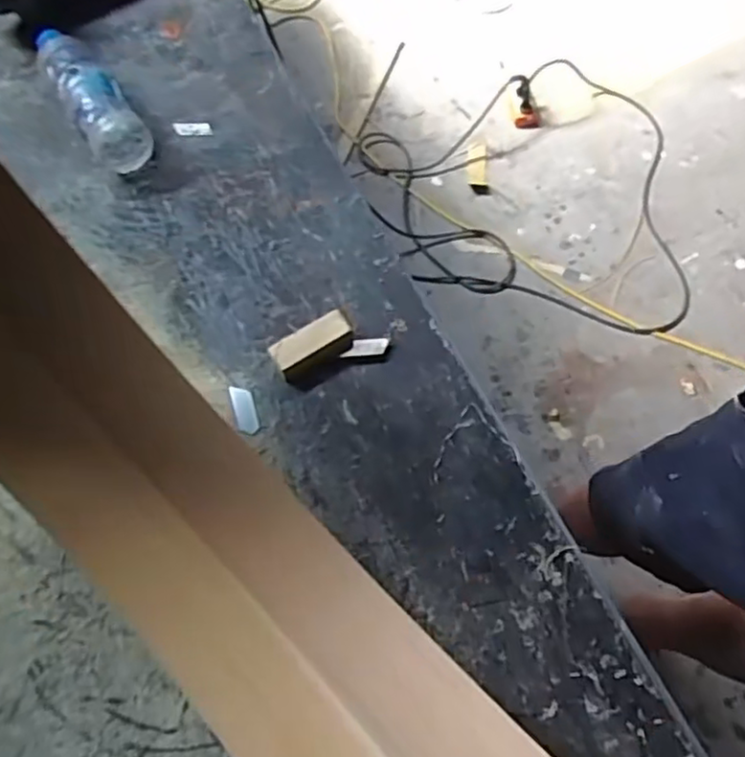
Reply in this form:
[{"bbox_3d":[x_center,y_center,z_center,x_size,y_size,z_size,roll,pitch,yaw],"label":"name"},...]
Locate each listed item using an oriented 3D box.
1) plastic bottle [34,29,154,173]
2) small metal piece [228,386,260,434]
[{"bbox_3d":[-0.320,-0.320,0.761,0.062,0.064,0.205,-33,69,-13],"label":"plastic bottle"},{"bbox_3d":[-0.120,0.029,0.634,0.020,0.004,0.049,-15,73,-10],"label":"small metal piece"}]

